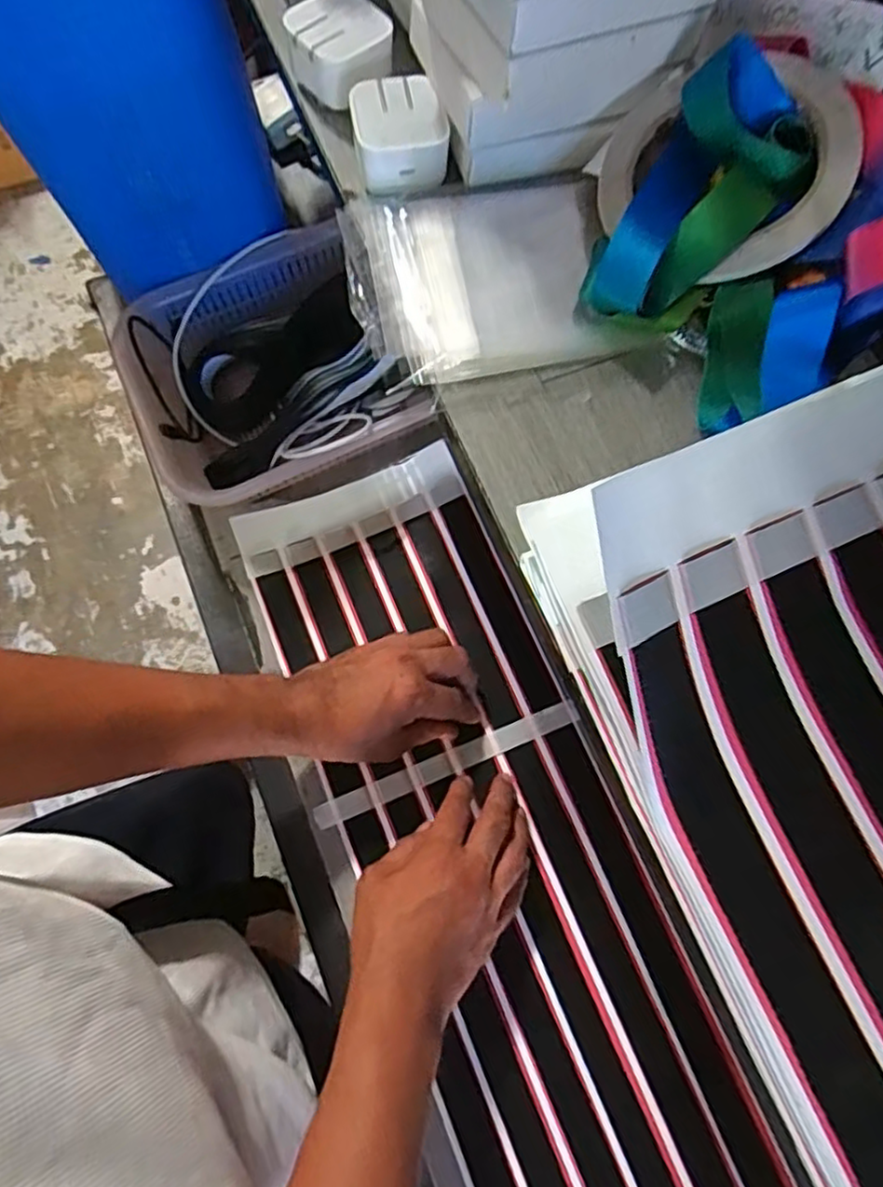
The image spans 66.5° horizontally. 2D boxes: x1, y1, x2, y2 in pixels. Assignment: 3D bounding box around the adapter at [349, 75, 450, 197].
[{"bbox_3d":[-0.021,-0.227,0.334,0.043,0.025,0.044,-10,75,-4],"label":"adapter"}]

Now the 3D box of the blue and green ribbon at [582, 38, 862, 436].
[{"bbox_3d":[0.117,-0.176,0.303,0.062,0.027,0.116,34,102,8],"label":"blue and green ribbon"}]

